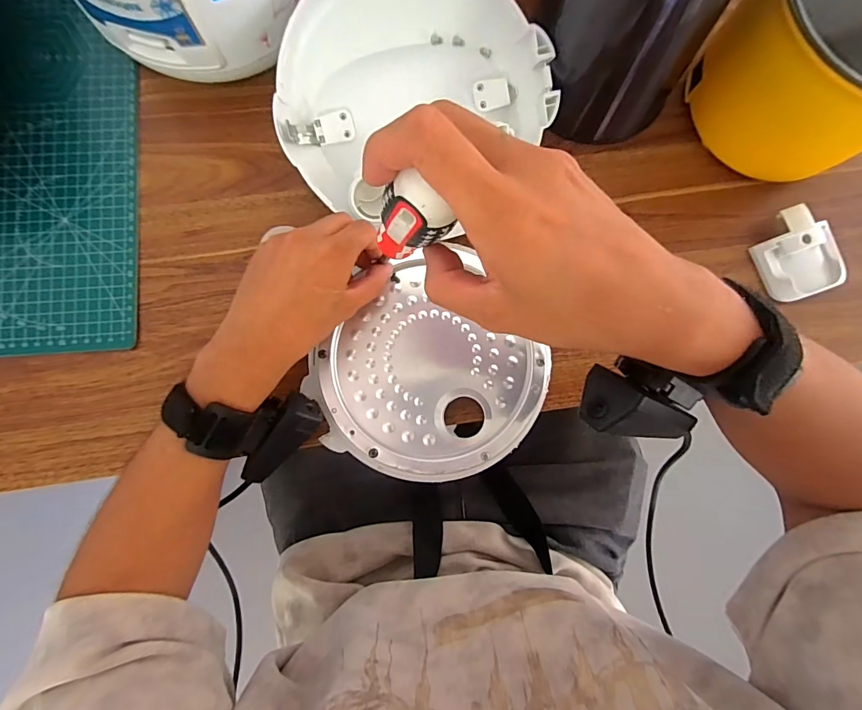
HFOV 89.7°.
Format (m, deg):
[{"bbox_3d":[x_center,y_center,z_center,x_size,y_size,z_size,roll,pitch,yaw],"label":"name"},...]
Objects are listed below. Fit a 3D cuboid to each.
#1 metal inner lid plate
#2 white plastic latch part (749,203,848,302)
[{"bbox_3d":[0.007,0.015,0.360,0.173,0.018,0.187,0,83,-2],"label":"metal inner lid plate"},{"bbox_3d":[0.330,-0.091,0.388,0.072,0.018,0.077,-18,84,-4],"label":"white plastic latch part"}]

